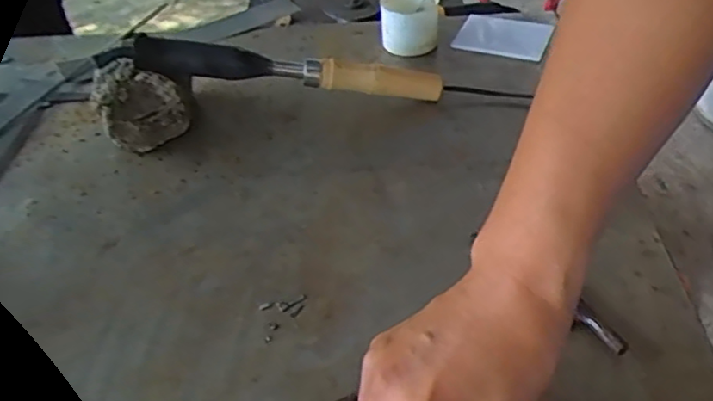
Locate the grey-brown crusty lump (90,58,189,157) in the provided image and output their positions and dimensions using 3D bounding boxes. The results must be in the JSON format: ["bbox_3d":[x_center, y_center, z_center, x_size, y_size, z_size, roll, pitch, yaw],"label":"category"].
[{"bbox_3d":[-0.205,-0.091,0.617,0.079,0.076,0.047,-21,44,-17],"label":"grey-brown crusty lump"}]

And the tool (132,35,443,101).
[{"bbox_3d":[-0.059,-0.126,0.618,0.289,0.031,0.023,4,40,-13],"label":"tool"}]

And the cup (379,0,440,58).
[{"bbox_3d":[0.060,-0.205,0.736,0.067,0.052,0.063,0,42,5],"label":"cup"}]

